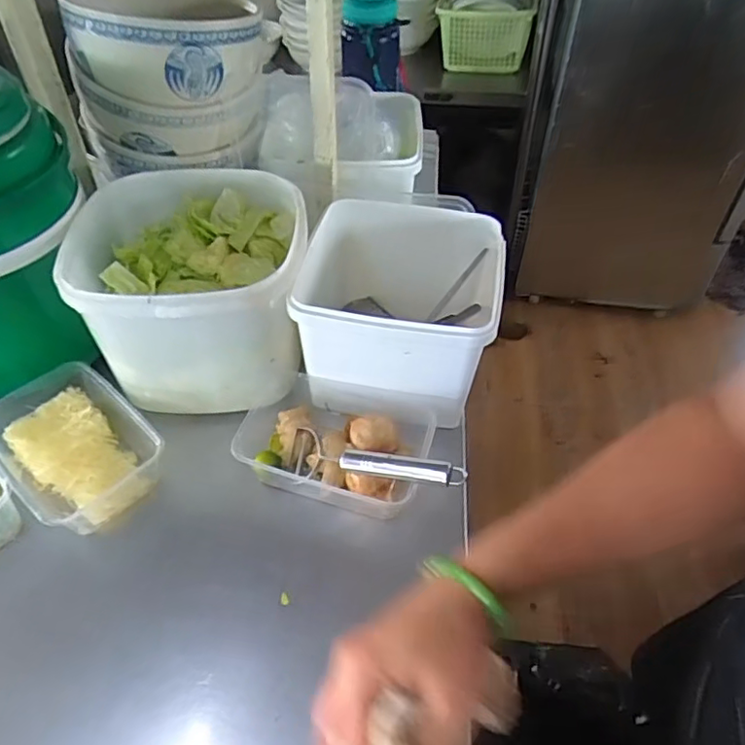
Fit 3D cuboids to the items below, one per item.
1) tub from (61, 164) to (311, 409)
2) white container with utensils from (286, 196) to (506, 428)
[{"bbox_3d":[-0.180,-0.083,0.628,0.220,0.158,0.216,-1,47,-1],"label":"tub"},{"bbox_3d":[0.031,-0.064,0.630,0.192,0.140,0.194,6,47,6],"label":"white container with utensils"}]

